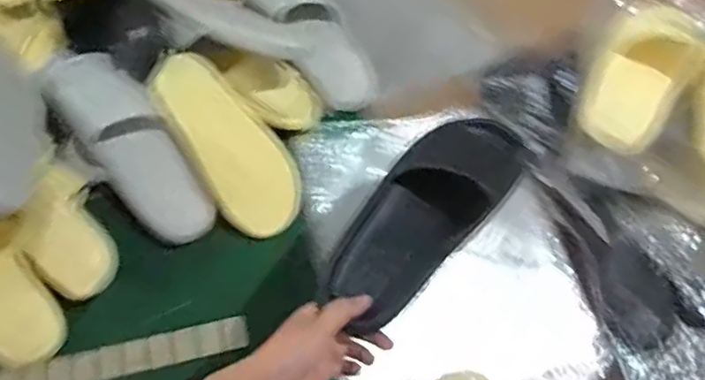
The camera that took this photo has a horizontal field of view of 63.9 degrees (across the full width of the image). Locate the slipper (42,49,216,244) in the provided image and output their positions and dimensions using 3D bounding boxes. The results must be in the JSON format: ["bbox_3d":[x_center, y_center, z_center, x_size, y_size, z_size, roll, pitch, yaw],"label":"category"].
[{"bbox_3d":[-0.282,-0.059,0.721,0.093,0.074,0.284,-36,95,-15],"label":"slipper"}]

